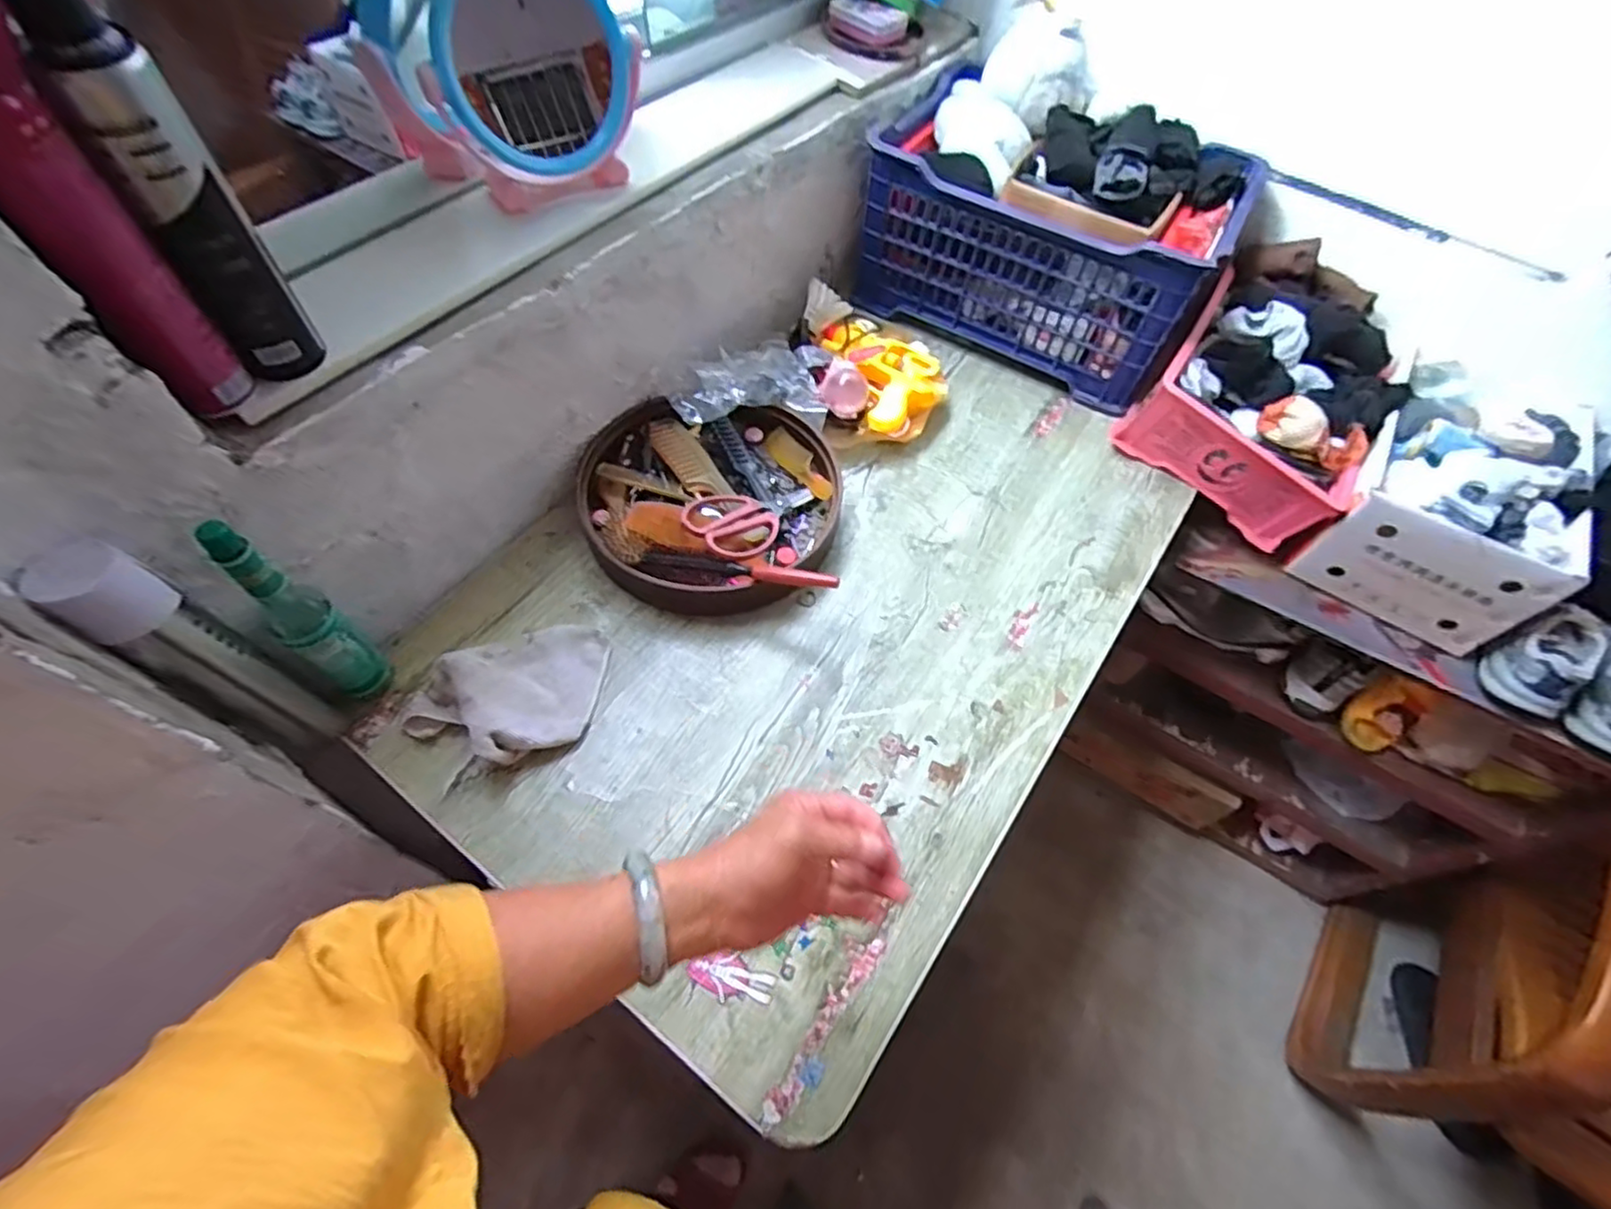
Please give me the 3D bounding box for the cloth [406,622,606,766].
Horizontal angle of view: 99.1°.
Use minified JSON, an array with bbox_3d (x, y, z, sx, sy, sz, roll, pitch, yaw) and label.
[{"bbox_3d":[-0.285,0.083,0.664,0.197,0.059,0.129,-22,62,-17],"label":"cloth"}]

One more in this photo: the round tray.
[{"bbox_3d":[-0.110,-0.124,0.800,0.287,0.069,0.275,2,58,-3],"label":"round tray"}]

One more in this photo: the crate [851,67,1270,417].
[{"bbox_3d":[0.325,-0.502,0.961,0.455,0.223,0.251,27,60,12],"label":"crate"}]

